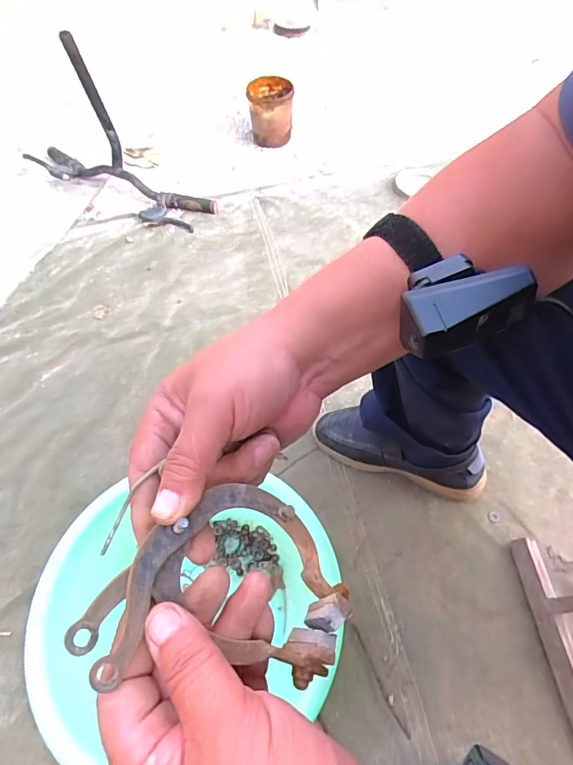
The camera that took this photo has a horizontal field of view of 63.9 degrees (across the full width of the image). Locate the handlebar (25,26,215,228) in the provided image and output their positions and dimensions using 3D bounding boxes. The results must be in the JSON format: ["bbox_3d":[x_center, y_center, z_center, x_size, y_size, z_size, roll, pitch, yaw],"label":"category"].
[{"bbox_3d":[-0.418,-0.549,1.008,0.490,0.332,0.105,23,62,16],"label":"handlebar"}]

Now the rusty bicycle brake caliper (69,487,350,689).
[{"bbox_3d":[-0.027,0.112,0.225,0.103,0.032,0.110,44,59,3],"label":"rusty bicycle brake caliper"}]

